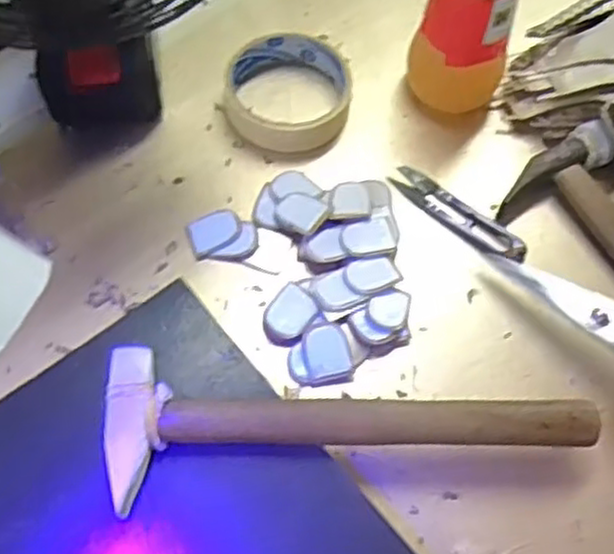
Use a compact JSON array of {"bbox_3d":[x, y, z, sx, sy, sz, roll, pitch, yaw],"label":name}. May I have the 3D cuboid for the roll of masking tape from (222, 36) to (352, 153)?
[{"bbox_3d":[-0.012,-0.127,0.515,0.087,0.022,0.085,1,63,-2],"label":"roll of masking tape"}]

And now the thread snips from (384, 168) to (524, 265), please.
[{"bbox_3d":[0.099,-0.042,0.489,0.100,0.011,0.023,39,68,16],"label":"thread snips"}]

